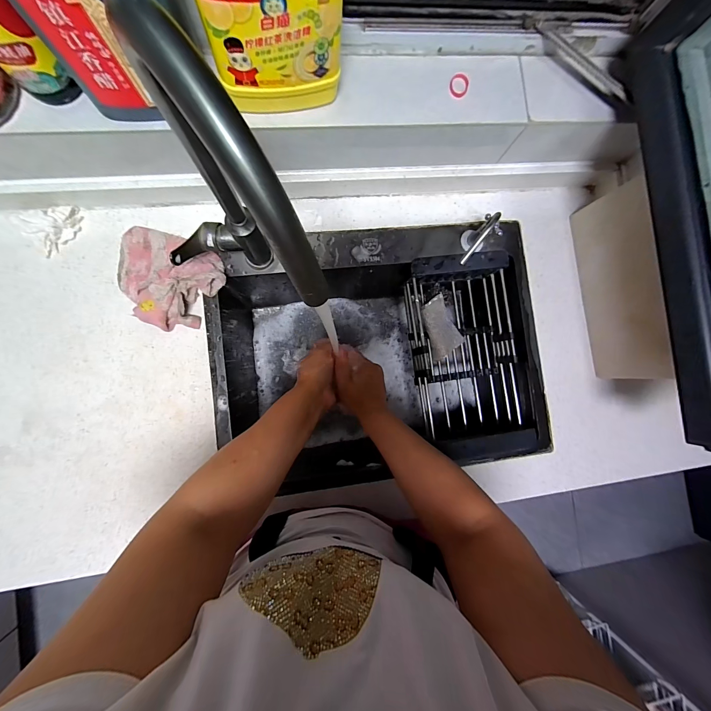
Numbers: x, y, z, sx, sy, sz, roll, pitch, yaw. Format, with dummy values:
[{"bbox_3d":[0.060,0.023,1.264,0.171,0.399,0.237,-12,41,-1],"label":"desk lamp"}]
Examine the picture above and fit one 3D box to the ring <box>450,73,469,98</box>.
[{"bbox_3d":[0.148,-0.385,0.442,0.028,0.009,0.029,0,89,-4],"label":"ring"}]

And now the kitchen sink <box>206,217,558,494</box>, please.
[{"bbox_3d":[0.047,-0.007,0.646,0.589,0.220,0.441,-7,89,-4],"label":"kitchen sink"}]

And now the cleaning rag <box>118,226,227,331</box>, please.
[{"bbox_3d":[-0.309,-0.126,0.491,0.163,0.043,0.143,27,84,-6],"label":"cleaning rag"}]

